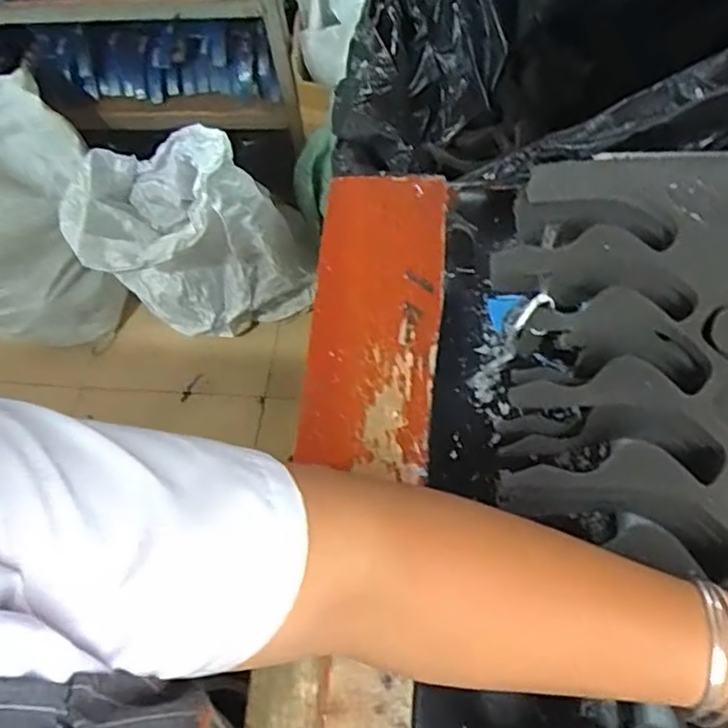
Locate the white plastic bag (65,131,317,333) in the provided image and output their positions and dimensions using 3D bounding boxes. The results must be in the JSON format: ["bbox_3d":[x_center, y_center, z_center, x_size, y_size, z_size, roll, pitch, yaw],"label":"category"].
[{"bbox_3d":[-0.383,-0.289,1.510,0.467,0.531,0.225,2,60,5],"label":"white plastic bag"}]

